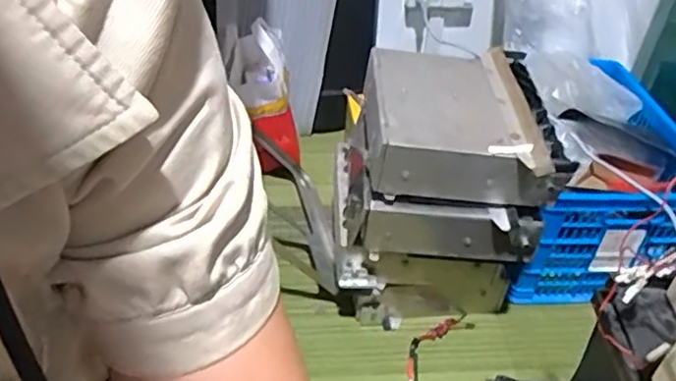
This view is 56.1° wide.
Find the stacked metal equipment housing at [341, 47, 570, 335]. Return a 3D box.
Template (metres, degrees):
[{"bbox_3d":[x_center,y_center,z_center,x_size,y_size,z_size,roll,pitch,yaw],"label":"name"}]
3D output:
[{"bbox_3d":[0.168,0.016,1.040,0.263,0.394,0.266,5,39,1],"label":"stacked metal equipment housing"}]

